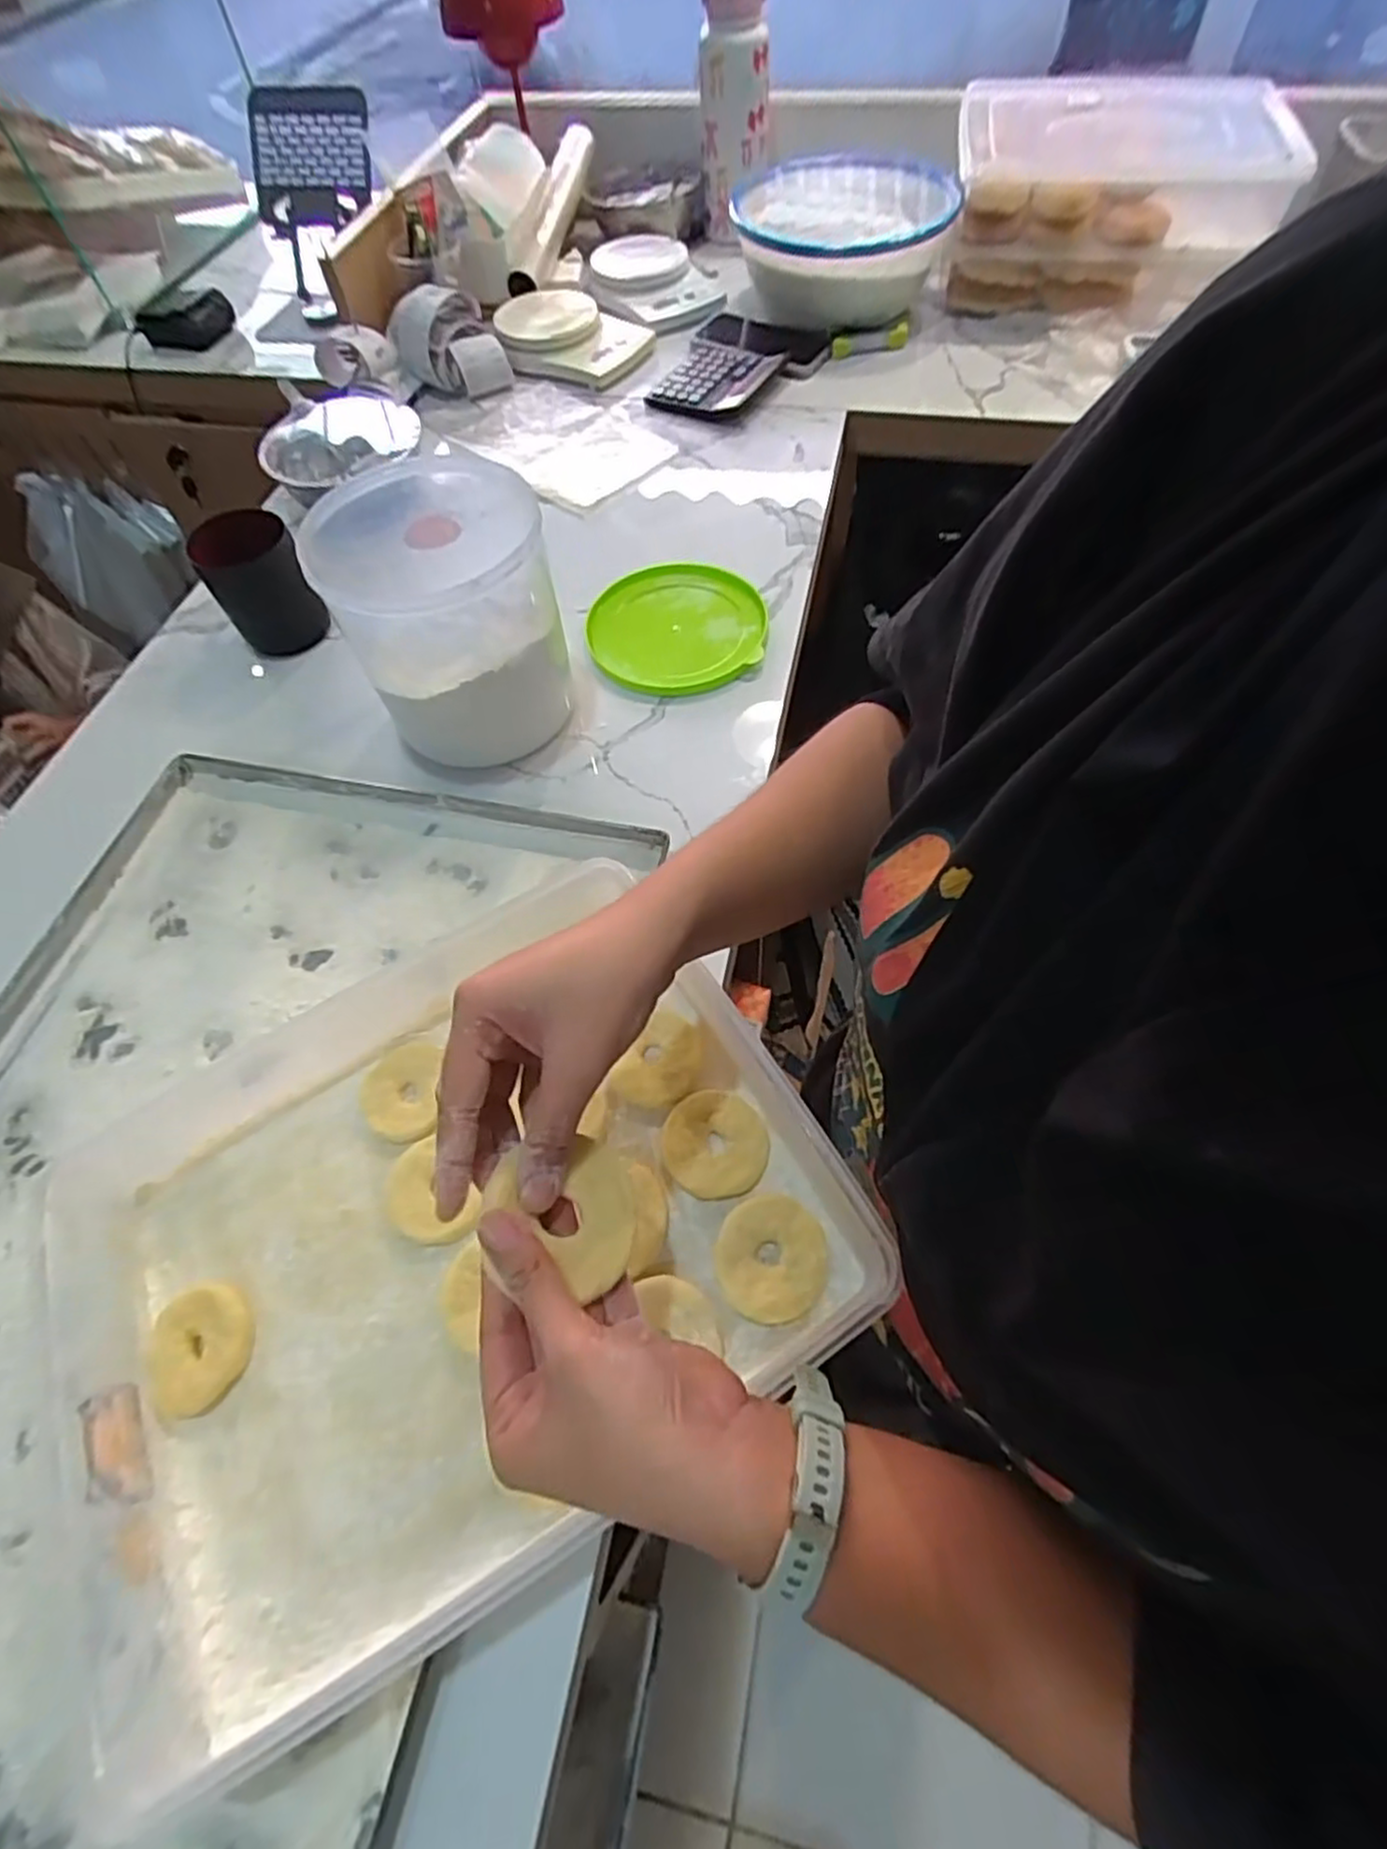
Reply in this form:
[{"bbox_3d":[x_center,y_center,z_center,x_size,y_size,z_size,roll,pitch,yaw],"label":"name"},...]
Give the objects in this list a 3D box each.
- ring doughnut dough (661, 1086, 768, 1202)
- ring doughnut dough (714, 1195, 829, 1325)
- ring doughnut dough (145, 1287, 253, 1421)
[{"bbox_3d":[0.012,0.122,0.418,0.057,0.008,0.057,-2,59,3],"label":"ring doughnut dough"},{"bbox_3d":[0.040,0.172,0.386,0.056,0.009,0.057,-6,59,0],"label":"ring doughnut dough"},{"bbox_3d":[-0.257,0.222,0.389,0.052,0.010,0.058,-10,59,-2],"label":"ring doughnut dough"}]

